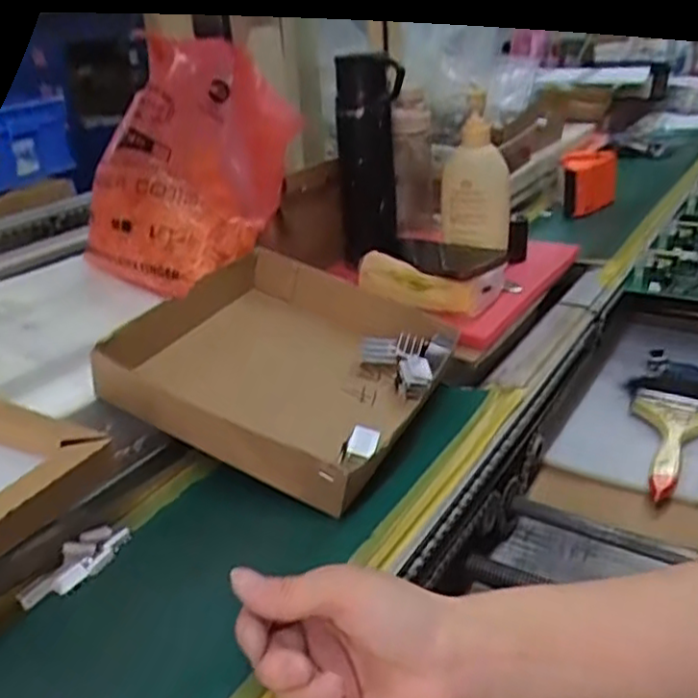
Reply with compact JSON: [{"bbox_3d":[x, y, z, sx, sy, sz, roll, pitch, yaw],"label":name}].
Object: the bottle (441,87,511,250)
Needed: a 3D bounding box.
[{"bbox_3d":[0.134,-0.185,0.728,0.070,0.172,0.043,-2,15,7],"label":"bottle"}]

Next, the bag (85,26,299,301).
[{"bbox_3d":[-0.156,-0.171,0.674,0.150,0.210,0.155,22,37,40],"label":"bag"}]

